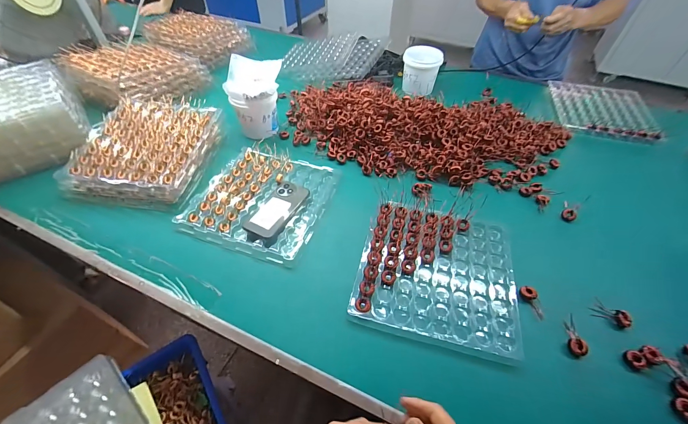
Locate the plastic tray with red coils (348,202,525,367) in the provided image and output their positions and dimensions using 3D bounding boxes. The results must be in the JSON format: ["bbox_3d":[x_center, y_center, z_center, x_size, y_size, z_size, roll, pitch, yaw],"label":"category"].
[{"bbox_3d":[0.175,0.107,0.562,0.273,0.020,0.266,12,53,10],"label":"plastic tray with red coils"}]

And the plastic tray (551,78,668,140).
[{"bbox_3d":[0.823,-0.337,0.954,0.287,0.032,0.303,12,51,9],"label":"plastic tray"}]

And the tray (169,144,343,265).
[{"bbox_3d":[-0.184,-0.034,0.696,0.279,0.033,0.294,15,54,13],"label":"tray"}]

